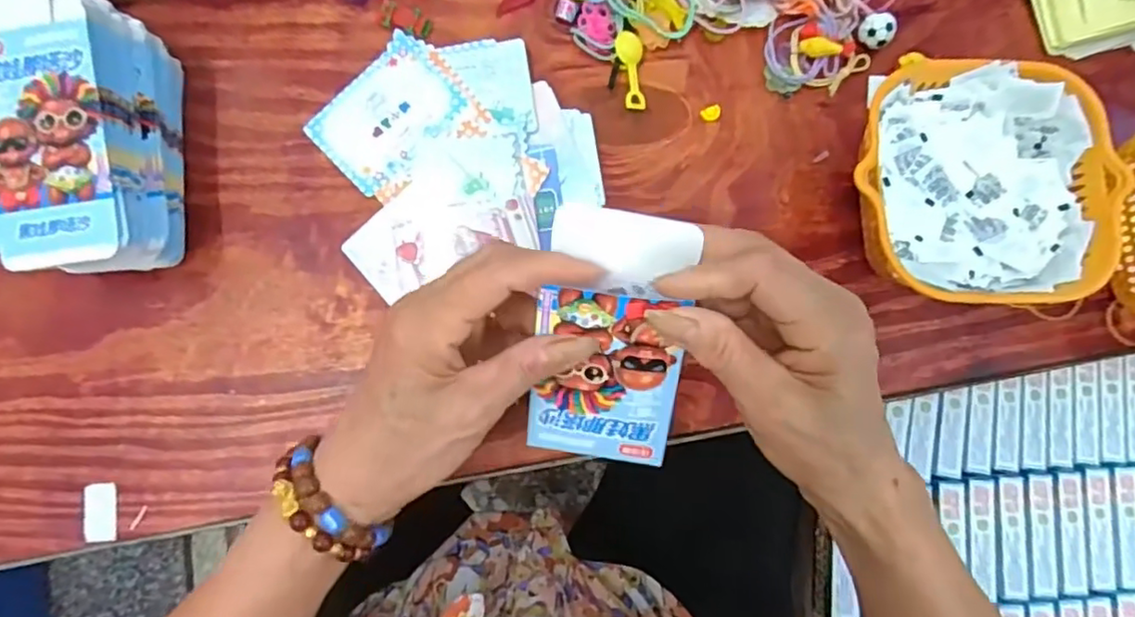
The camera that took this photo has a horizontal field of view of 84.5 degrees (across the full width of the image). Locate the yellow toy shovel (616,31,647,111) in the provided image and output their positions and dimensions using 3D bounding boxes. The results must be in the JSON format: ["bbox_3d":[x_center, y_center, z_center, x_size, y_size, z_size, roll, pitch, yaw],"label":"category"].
[{"bbox_3d":[0.041,-0.152,0.402,0.017,0.009,0.049,-7,100,-3],"label":"yellow toy shovel"}]

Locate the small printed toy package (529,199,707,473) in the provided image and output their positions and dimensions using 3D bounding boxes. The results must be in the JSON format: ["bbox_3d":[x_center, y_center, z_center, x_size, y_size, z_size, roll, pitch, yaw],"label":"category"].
[{"bbox_3d":[0.019,0.017,0.278,0.063,0.021,0.119,4,110,-2],"label":"small printed toy package"}]

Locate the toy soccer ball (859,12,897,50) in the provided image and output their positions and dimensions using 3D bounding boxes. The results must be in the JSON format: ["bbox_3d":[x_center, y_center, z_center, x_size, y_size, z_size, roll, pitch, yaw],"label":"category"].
[{"bbox_3d":[0.201,-0.180,0.405,0.022,0.017,0.018,40,84,3],"label":"toy soccer ball"}]

